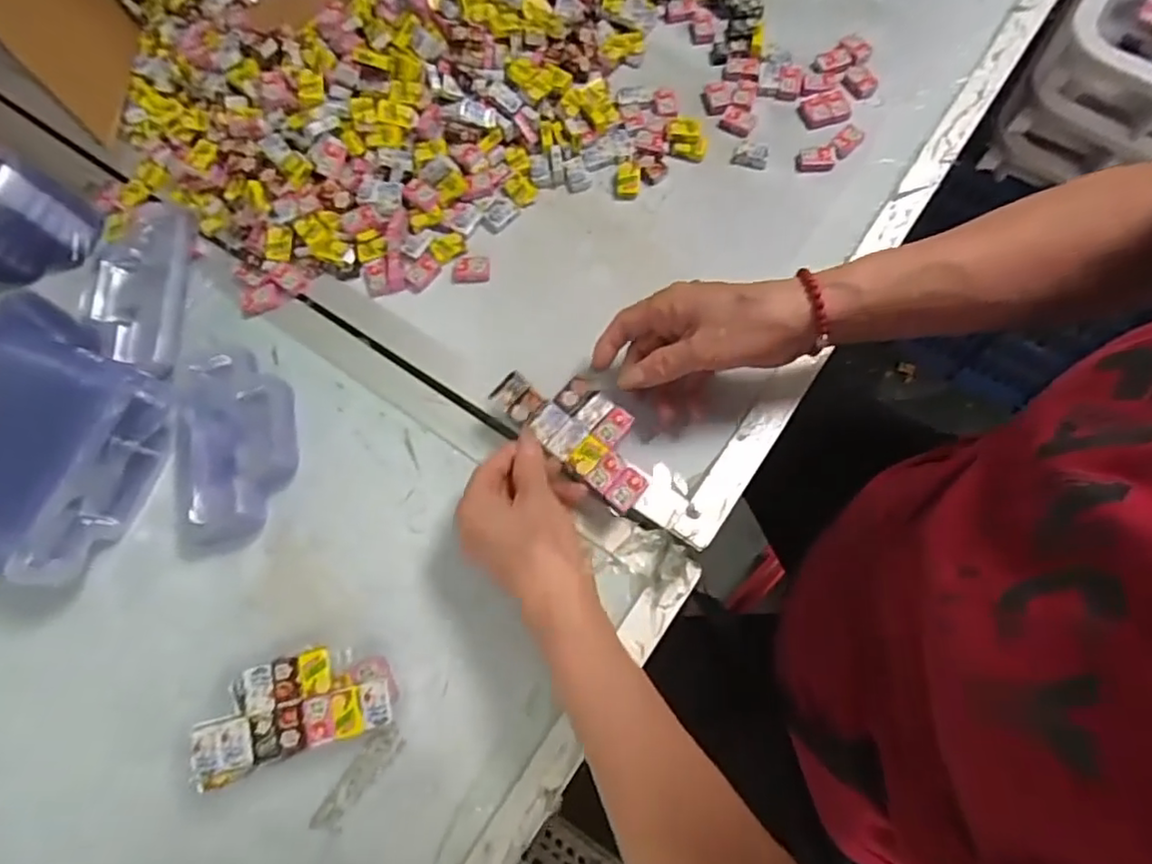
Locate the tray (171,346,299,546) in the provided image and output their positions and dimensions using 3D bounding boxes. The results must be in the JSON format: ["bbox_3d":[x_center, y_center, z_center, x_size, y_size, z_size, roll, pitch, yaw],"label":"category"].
[{"bbox_3d":[-0.239,0.007,0.441,0.081,0.017,0.132,-9,71,1],"label":"tray"}]

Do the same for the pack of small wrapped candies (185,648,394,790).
[{"bbox_3d":[-0.168,0.164,0.384,0.119,0.033,0.058,-19,71,-3],"label":"pack of small wrapped candies"}]

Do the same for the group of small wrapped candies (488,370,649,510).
[{"bbox_3d":[0.003,-0.005,0.407,0.111,0.011,0.050,41,78,11],"label":"group of small wrapped candies"}]

